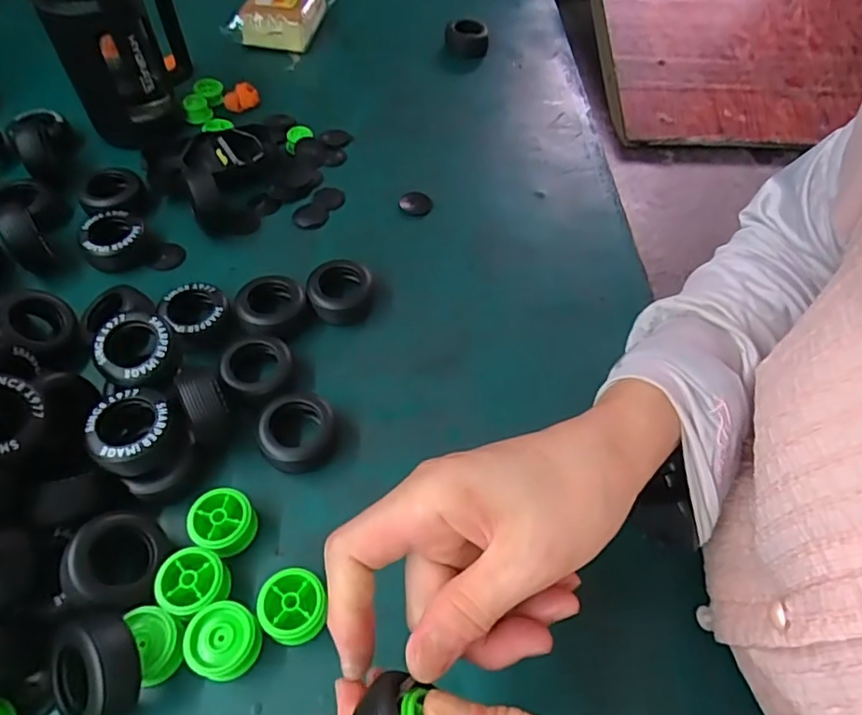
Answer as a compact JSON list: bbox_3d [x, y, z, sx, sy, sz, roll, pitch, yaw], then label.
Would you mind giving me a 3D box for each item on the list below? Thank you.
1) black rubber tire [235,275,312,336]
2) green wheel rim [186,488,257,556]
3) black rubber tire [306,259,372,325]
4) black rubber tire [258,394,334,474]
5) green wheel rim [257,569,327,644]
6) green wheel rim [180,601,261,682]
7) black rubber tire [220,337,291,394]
[{"bbox_3d":[-0.114,-0.035,0.415,0.048,0.023,0.049,2,56,-3],"label":"black rubber tire"},{"bbox_3d":[-0.118,0.095,0.327,0.033,0.023,0.036,2,56,-3],"label":"green wheel rim"},{"bbox_3d":[-0.068,-0.051,0.429,0.046,0.020,0.048,2,56,-3],"label":"black rubber tire"},{"bbox_3d":[-0.084,0.048,0.361,0.045,0.021,0.045,-8,57,-10],"label":"black rubber tire"},{"bbox_3d":[-0.073,0.133,0.305,0.033,0.022,0.035,-6,57,-9],"label":"green wheel rim"},{"bbox_3d":[-0.105,0.145,0.294,0.035,0.022,0.034,2,56,-3],"label":"green wheel rim"},{"bbox_3d":[-0.118,0.008,0.388,0.042,0.022,0.042,3,56,-2],"label":"black rubber tire"}]

